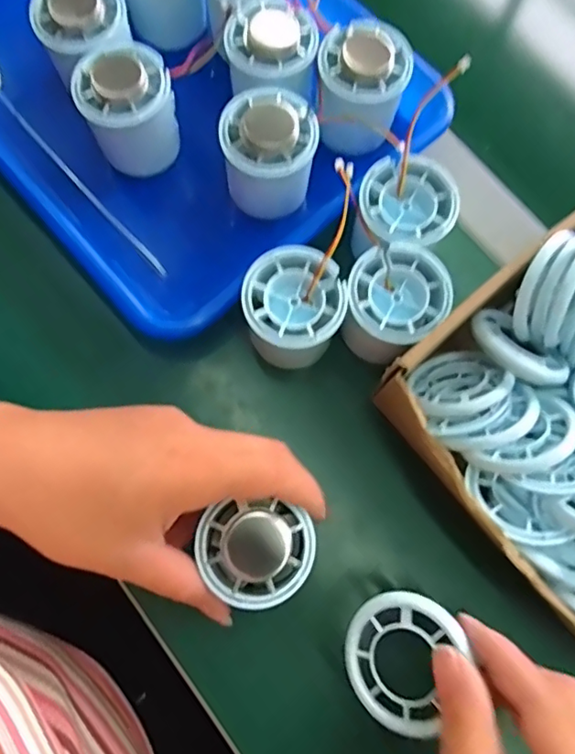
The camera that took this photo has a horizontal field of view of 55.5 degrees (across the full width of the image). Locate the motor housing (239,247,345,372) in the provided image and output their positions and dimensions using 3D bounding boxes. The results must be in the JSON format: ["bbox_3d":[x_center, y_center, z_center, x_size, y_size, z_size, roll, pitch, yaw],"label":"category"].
[{"bbox_3d":[0.003,-0.037,0.308,0.052,0.047,0.057,0,75,-2],"label":"motor housing"}]

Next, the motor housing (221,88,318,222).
[{"bbox_3d":[-0.011,-0.129,0.326,0.052,0.059,0.055,0,75,-2],"label":"motor housing"}]

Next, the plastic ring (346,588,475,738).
[{"bbox_3d":[0.050,0.124,0.242,0.049,0.004,0.057,27,91,27],"label":"plastic ring"}]

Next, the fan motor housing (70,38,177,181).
[{"bbox_3d":[-0.096,-0.164,0.333,0.052,0.057,0.058,-19,76,-7],"label":"fan motor housing"}]

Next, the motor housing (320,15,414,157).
[{"bbox_3d":[0.045,-0.177,0.338,0.052,0.050,0.057,0,75,-2],"label":"motor housing"}]

